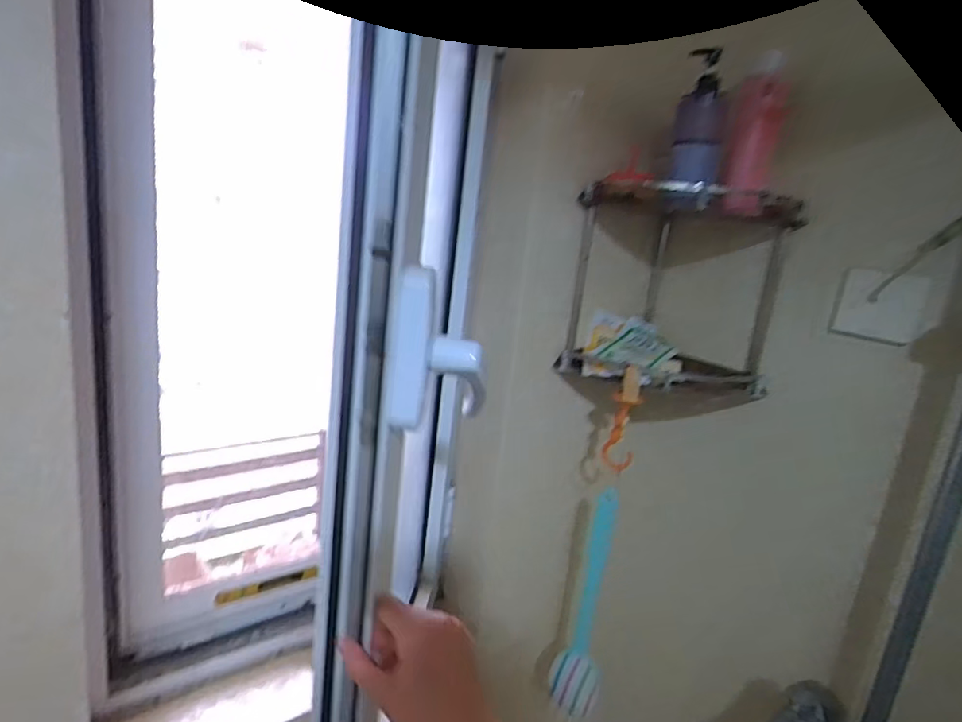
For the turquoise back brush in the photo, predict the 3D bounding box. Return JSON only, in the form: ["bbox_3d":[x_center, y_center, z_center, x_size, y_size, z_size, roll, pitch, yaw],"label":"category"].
[{"bbox_3d":[0.168,0.373,0.844,0.070,0.357,0.048,11,12,16],"label":"turquoise back brush"}]

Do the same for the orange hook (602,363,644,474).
[{"bbox_3d":[0.204,0.083,0.782,0.024,0.147,0.049,6,12,-9],"label":"orange hook"}]

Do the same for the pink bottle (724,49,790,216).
[{"bbox_3d":[0.382,-0.312,0.762,0.061,0.197,0.049,11,12,18],"label":"pink bottle"}]

